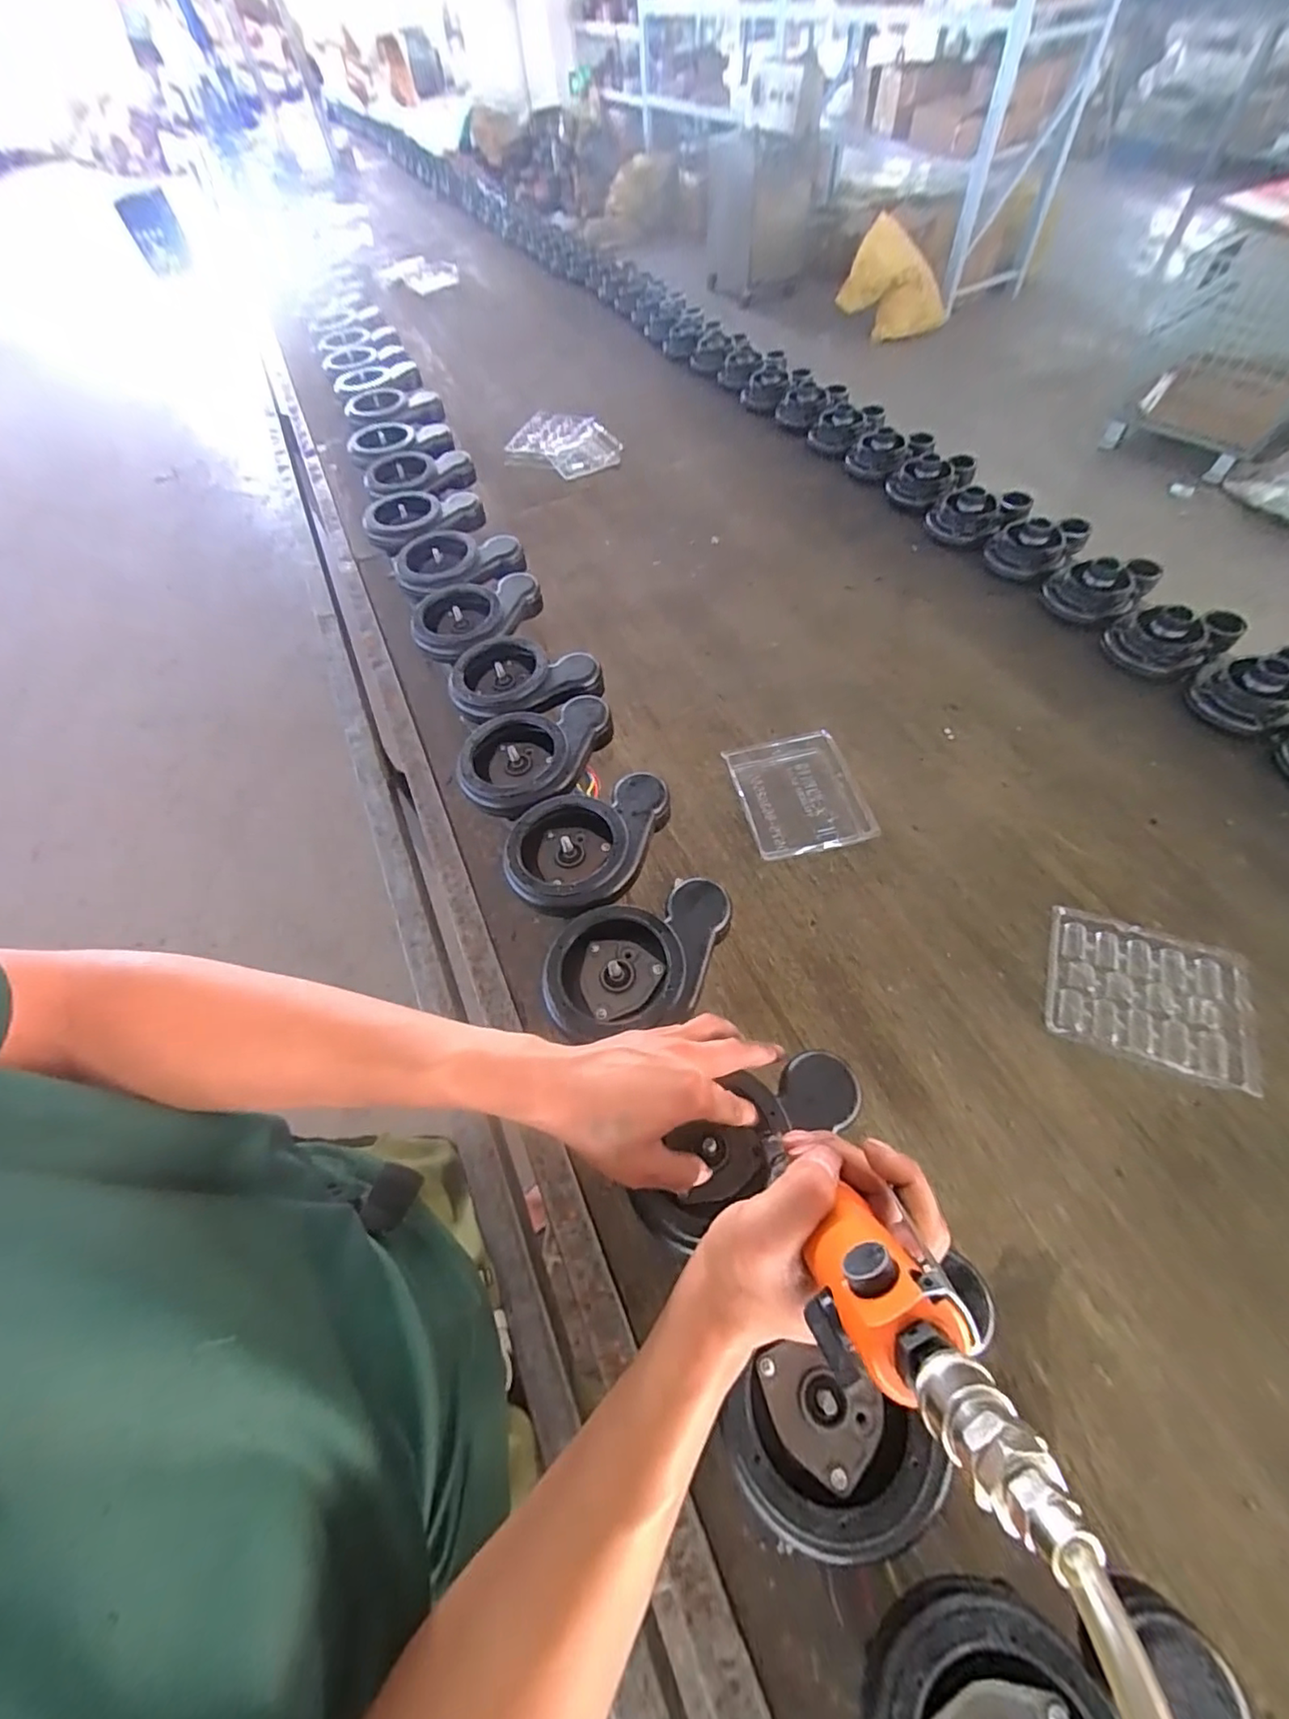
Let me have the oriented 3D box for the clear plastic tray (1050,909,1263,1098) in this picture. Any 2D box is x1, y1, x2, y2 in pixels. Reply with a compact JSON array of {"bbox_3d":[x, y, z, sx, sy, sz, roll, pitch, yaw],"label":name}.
[{"bbox_3d":[0.504,0.136,0.595,0.172,0.020,0.146,17,61,15],"label":"clear plastic tray"}]

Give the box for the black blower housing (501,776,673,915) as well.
[{"bbox_3d":[-0.055,-0.022,0.546,0.117,0.036,0.159,20,62,16],"label":"black blower housing"}]

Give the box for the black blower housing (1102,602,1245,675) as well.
[{"bbox_3d":[0.734,-0.315,0.823,0.128,0.070,0.134,-2,58,3],"label":"black blower housing"}]

